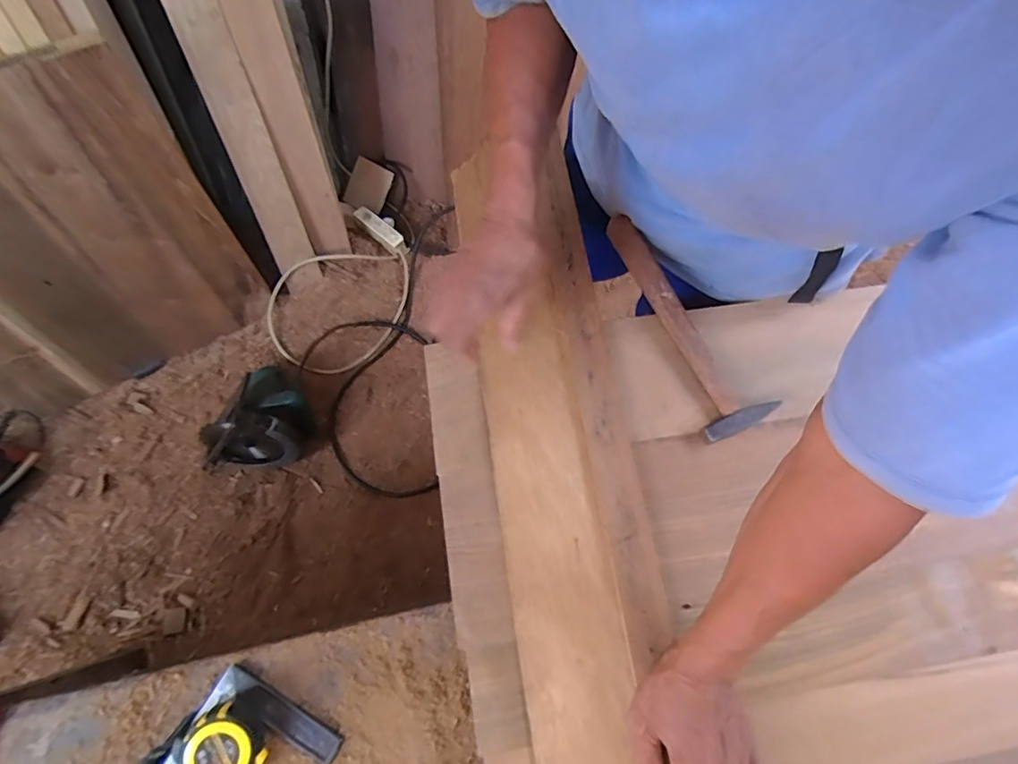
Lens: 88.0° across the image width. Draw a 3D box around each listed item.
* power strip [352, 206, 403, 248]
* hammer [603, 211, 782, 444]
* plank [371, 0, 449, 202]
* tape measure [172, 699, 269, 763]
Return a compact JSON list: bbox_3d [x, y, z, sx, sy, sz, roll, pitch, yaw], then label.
[{"bbox_3d":[-0.346,-0.413,1.400,0.146,0.031,0.047,38,74,-3],"label":"power strip"},{"bbox_3d":[0.187,-0.072,0.593,0.080,0.027,0.279,-25,73,-9],"label":"hammer"},{"bbox_3d":[-0.245,-0.746,1.290,0.149,0.546,0.031,-6,33,-9],"label":"plank"},{"bbox_3d":[-0.259,0.332,0.473,0.069,0.043,0.073,-37,76,-13],"label":"tape measure"}]

